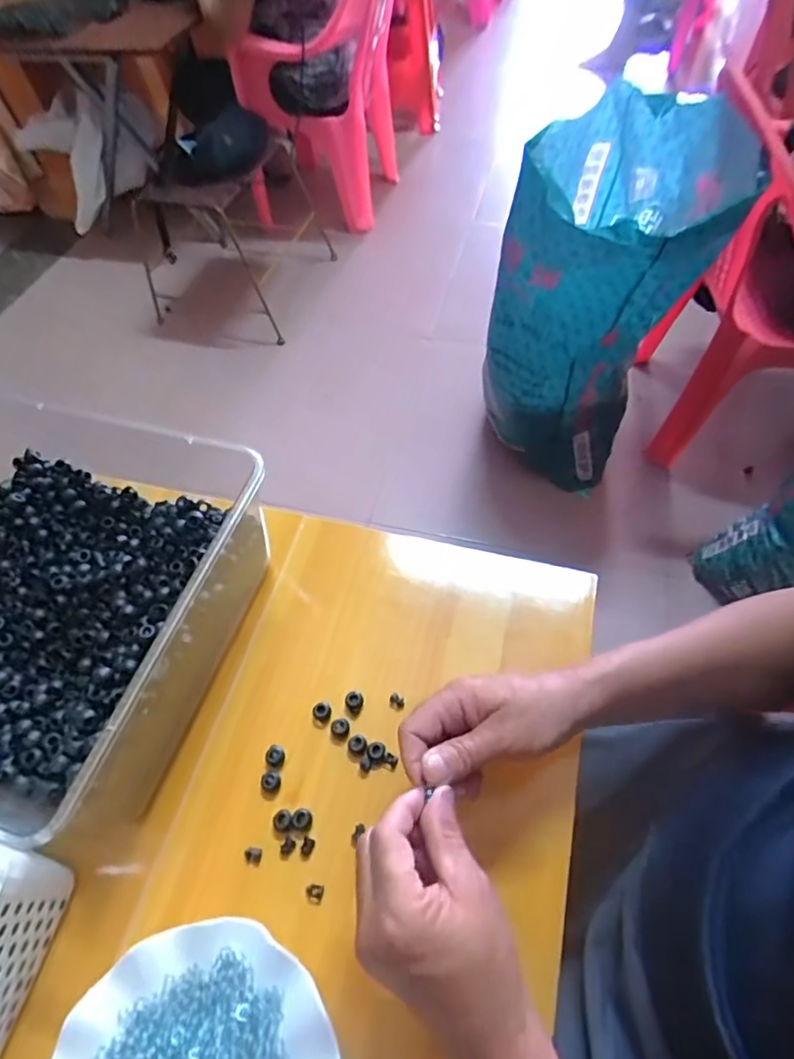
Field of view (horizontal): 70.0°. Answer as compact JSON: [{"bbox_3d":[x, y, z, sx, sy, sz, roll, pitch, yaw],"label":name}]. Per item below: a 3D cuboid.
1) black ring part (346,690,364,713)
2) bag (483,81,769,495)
[{"bbox_3d":[-0.036,0.147,0.483,0.015,0.012,0.015,-2,57,3],"label":"black ring part"},{"bbox_3d":[0.370,-0.368,1.026,0.293,0.597,0.348,29,63,21],"label":"bag"}]

